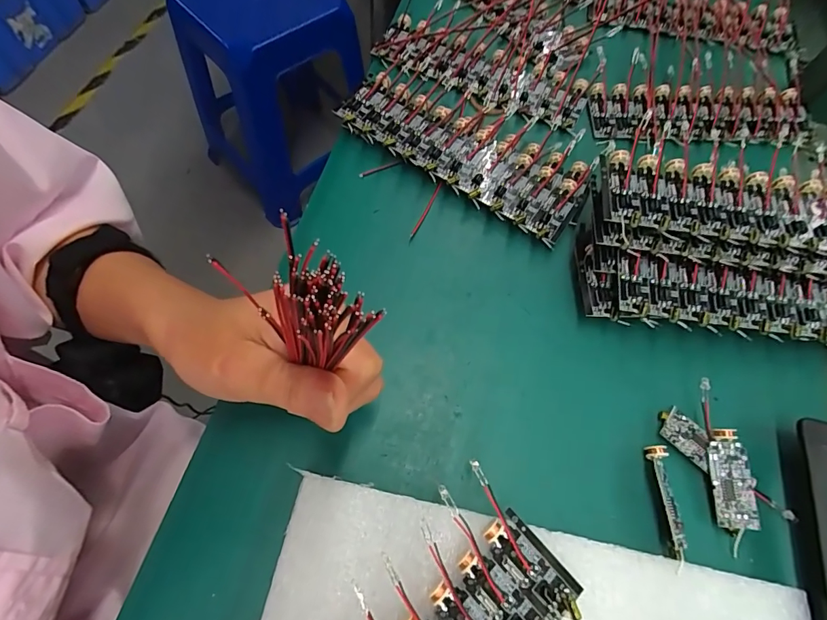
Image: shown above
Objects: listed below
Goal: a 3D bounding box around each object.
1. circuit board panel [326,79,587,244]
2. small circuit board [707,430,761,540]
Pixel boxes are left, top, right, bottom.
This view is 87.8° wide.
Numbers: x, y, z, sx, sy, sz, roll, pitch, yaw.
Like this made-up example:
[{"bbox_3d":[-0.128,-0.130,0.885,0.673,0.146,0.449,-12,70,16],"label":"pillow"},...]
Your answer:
[{"bbox_3d":[0.032,-0.104,0.272,0.156,0.017,0.061,33,67,11],"label":"circuit board panel"},{"bbox_3d":[0.148,0.079,0.198,0.017,0.005,0.044,0,71,18],"label":"small circuit board"}]

